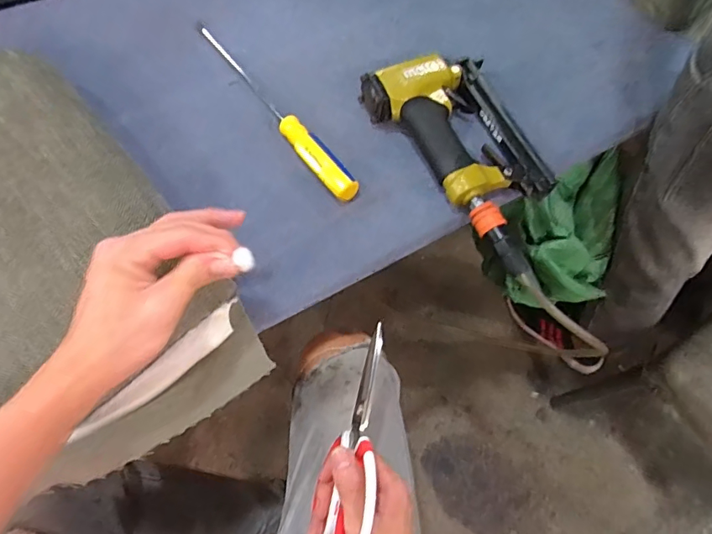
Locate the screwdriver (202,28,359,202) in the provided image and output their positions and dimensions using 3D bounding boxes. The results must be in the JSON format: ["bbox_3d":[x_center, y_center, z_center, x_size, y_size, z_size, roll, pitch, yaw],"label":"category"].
[{"bbox_3d":[-0.095,-0.179,0.545,0.026,0.027,0.294,-35,72,-14],"label":"screwdriver"}]

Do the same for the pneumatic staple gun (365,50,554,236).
[{"bbox_3d":[0.113,-0.146,0.521,0.131,0.043,0.213,-35,72,-14],"label":"pneumatic staple gun"}]

